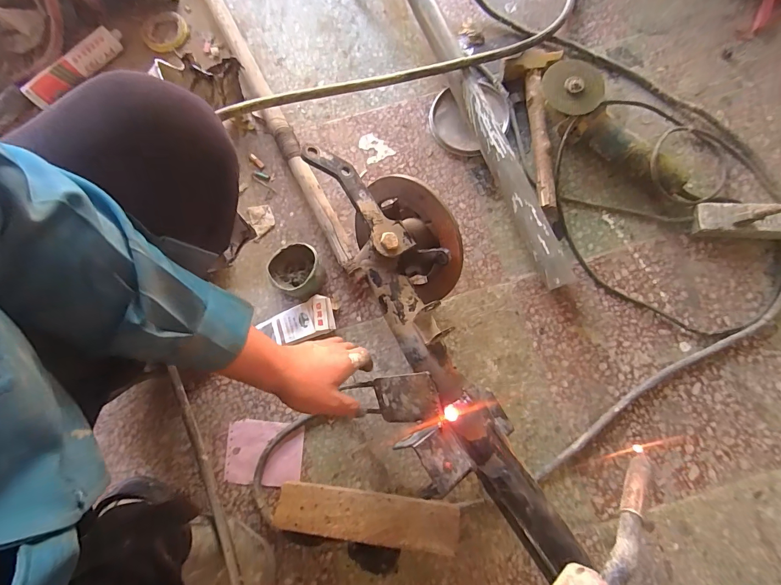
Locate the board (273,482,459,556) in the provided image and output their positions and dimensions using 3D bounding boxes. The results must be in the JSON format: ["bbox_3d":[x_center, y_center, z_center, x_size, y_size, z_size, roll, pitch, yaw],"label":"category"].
[{"bbox_3d":[-0.037,0.328,0.529,0.260,0.017,0.063,4,64,7],"label":"board"}]

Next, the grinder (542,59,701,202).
[{"bbox_3d":[0.400,-0.270,0.633,0.333,0.095,0.090,36,83,9],"label":"grinder"}]

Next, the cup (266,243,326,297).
[{"bbox_3d":[-0.160,-0.037,0.626,0.084,0.058,0.081,0,79,1],"label":"cup"}]

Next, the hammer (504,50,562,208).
[{"bbox_3d":[0.264,-0.302,0.671,0.100,0.044,0.316,3,79,2],"label":"hammer"}]

